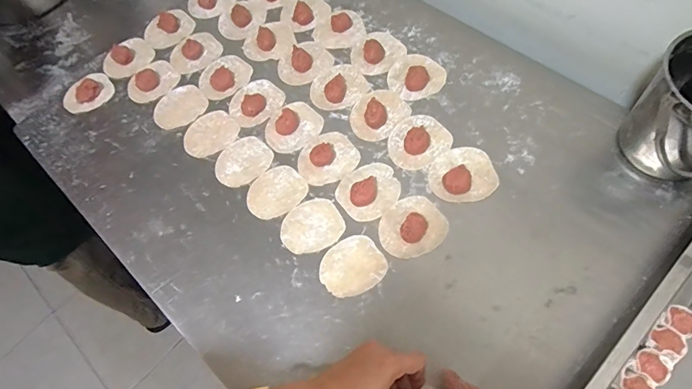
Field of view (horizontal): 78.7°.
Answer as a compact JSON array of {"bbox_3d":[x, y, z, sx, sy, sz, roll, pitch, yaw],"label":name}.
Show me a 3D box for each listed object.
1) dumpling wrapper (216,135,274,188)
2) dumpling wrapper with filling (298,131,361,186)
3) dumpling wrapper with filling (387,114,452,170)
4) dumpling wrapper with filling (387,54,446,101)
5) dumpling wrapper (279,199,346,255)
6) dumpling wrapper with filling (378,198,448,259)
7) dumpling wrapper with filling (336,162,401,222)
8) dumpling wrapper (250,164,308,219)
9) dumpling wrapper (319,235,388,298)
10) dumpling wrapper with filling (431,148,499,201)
[{"bbox_3d":[-0.147,-0.046,0.602,0.070,0.004,0.080,41,73,16],"label":"dumpling wrapper"},{"bbox_3d":[-0.028,-0.055,0.582,0.083,0.022,0.075,-34,65,-10],"label":"dumpling wrapper with filling"},{"bbox_3d":[0.098,-0.076,0.576,0.084,0.019,0.074,-35,66,-10],"label":"dumpling wrapper with filling"},{"bbox_3d":[0.105,-0.179,0.629,0.081,0.012,0.080,-3,64,5],"label":"dumpling wrapper with filling"},{"bbox_3d":[-0.045,0.040,0.546,0.078,0.004,0.067,-25,64,-6],"label":"dumpling wrapper"},{"bbox_3d":[0.082,0.038,0.522,0.082,0.024,0.071,-33,65,-9],"label":"dumpling wrapper with filling"},{"bbox_3d":[0.031,-0.008,0.552,0.082,0.018,0.073,-35,65,-10],"label":"dumpling wrapper with filling"},{"bbox_3d":[-0.096,-0.004,0.573,0.079,0.004,0.068,-41,67,-13],"label":"dumpling wrapper"},{"bbox_3d":[0.007,0.088,0.518,0.077,0.004,0.067,-32,65,-9],"label":"dumpling wrapper"},{"bbox_3d":[0.152,-0.030,0.547,0.083,0.020,0.074,-8,64,3],"label":"dumpling wrapper with filling"}]

